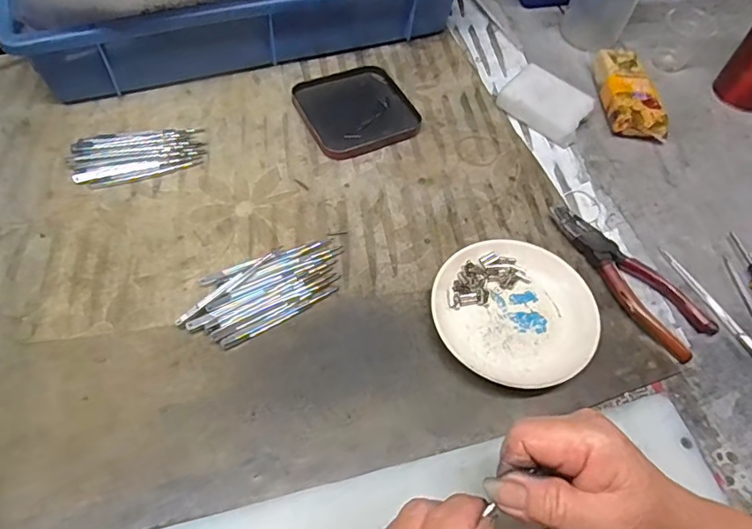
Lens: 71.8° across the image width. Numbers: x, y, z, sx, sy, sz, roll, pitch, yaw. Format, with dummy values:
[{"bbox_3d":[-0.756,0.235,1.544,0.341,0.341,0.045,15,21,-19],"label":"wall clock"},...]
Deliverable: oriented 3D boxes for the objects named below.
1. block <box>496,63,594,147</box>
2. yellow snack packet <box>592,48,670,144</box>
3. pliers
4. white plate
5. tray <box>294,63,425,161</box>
[{"bbox_3d":[0.171,-0.161,0.520,0.082,0.031,0.052,35,61,17],"label":"block"},{"bbox_3d":[0.260,-0.174,0.535,0.051,0.035,0.108,3,57,-3],"label":"yellow snack packet"},{"bbox_3d":[0.200,0.008,0.419,0.050,0.014,0.146,-33,65,-23],"label":"pliers"},{"bbox_3d":[0.103,0.036,0.392,0.119,0.022,0.113,2,57,-3],"label":"white plate"},{"bbox_3d":[-0.022,-0.154,0.507,0.103,0.011,0.111,-23,61,-18],"label":"tray"}]

